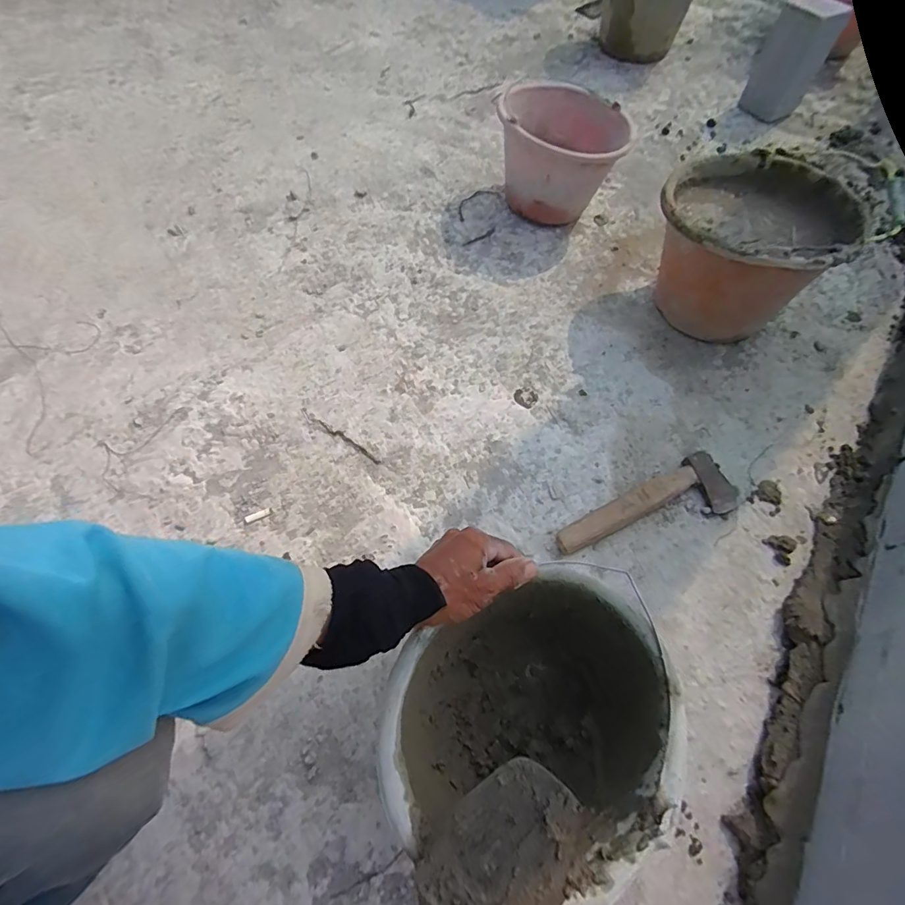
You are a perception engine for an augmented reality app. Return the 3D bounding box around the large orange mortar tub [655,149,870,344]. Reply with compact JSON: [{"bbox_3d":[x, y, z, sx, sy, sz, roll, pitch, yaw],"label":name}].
[{"bbox_3d":[0.450,-0.324,0.792,0.255,0.205,0.246,1,62,-2],"label":"large orange mortar tub"}]

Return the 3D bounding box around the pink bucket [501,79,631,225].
[{"bbox_3d":[0.199,-0.567,0.932,0.224,0.169,0.223,2,63,-3],"label":"pink bucket"}]

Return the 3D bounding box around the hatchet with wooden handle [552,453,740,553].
[{"bbox_3d":[0.270,0.087,0.664,0.261,0.029,0.086,-25,67,-15],"label":"hatchet with wooden handle"}]

